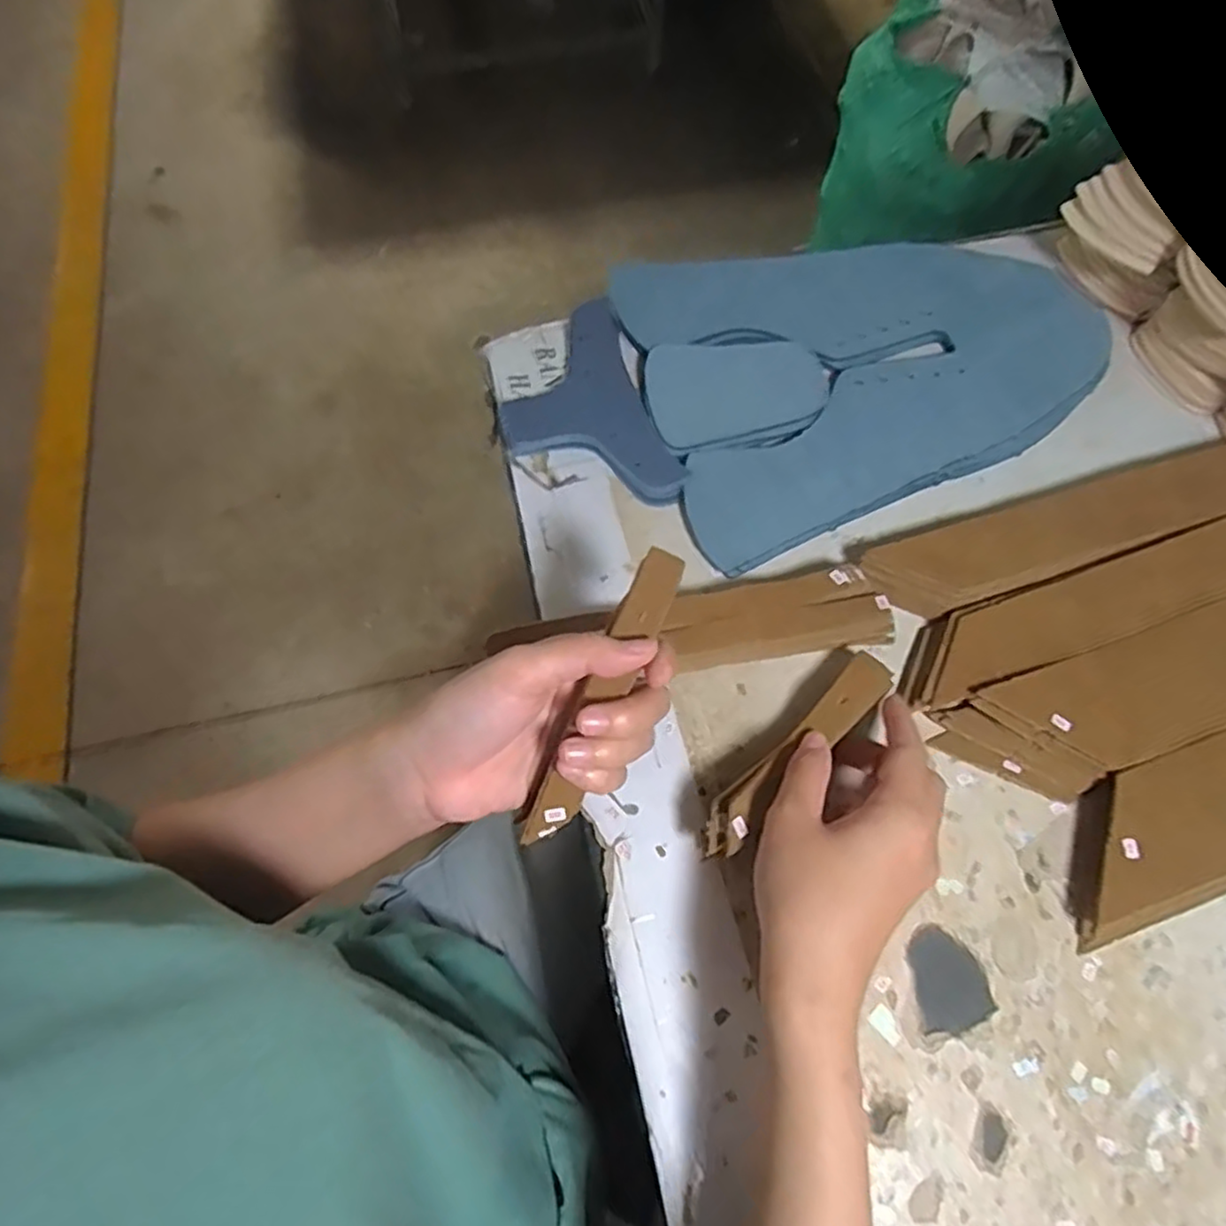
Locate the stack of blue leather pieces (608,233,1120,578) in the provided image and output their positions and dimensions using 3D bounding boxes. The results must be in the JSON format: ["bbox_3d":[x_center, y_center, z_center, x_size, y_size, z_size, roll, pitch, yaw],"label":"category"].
[{"bbox_3d":[0.163,-0.155,0.444,0.283,0.013,0.208,-15,68,-5],"label":"stack of blue leather pieces"}]

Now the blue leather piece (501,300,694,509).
[{"bbox_3d":[-0.021,-0.121,0.433,0.088,0.010,0.145,-19,71,-5],"label":"blue leather piece"}]

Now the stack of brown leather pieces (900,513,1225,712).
[{"bbox_3d":[0.264,-0.008,0.375,0.244,0.021,0.043,-20,69,-7],"label":"stack of brown leather pieces"}]

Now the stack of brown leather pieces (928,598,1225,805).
[{"bbox_3d":[0.291,0.032,0.358,0.248,0.025,0.057,-20,69,-7],"label":"stack of brown leather pieces"}]

